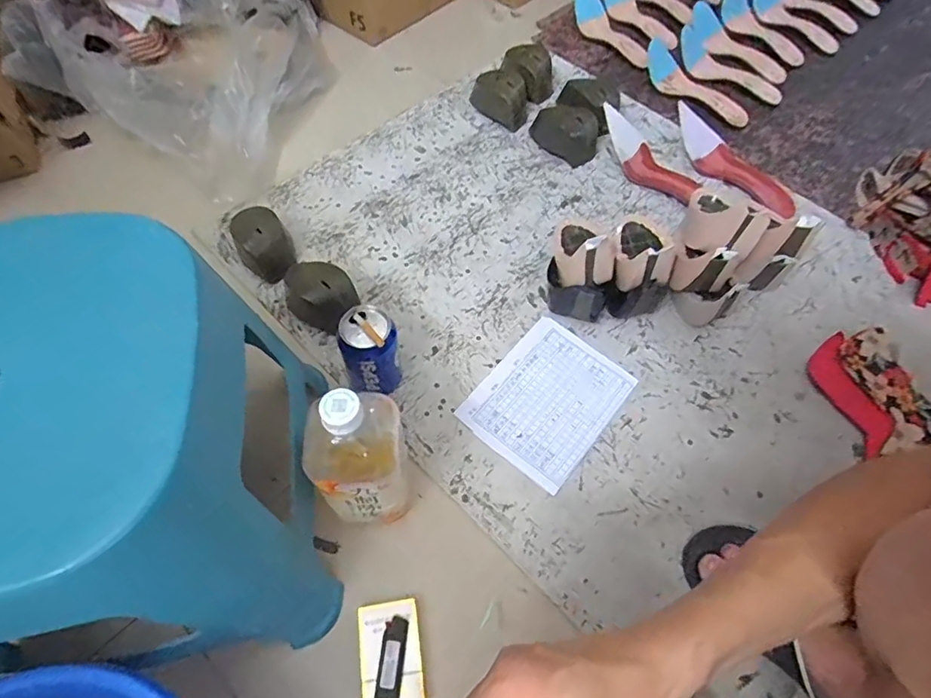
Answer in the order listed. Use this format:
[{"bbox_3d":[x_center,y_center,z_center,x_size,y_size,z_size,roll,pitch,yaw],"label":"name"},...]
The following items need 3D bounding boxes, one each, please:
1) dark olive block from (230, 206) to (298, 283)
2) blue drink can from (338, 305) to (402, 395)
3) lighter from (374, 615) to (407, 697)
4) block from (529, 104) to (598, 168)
[{"bbox_3d":[-0.265,-0.134,0.693,0.068,0.067,0.091,-22,63,-15],"label":"dark olive block"},{"bbox_3d":[-0.107,0.009,0.587,0.059,0.116,0.061,1,60,-2],"label":"blue drink can"},{"bbox_3d":[-0.067,0.280,0.469,0.023,0.007,0.067,5,60,0],"label":"lighter"},{"bbox_3d":[0.160,-0.353,0.834,0.063,0.066,0.112,-40,69,-22],"label":"block"}]

